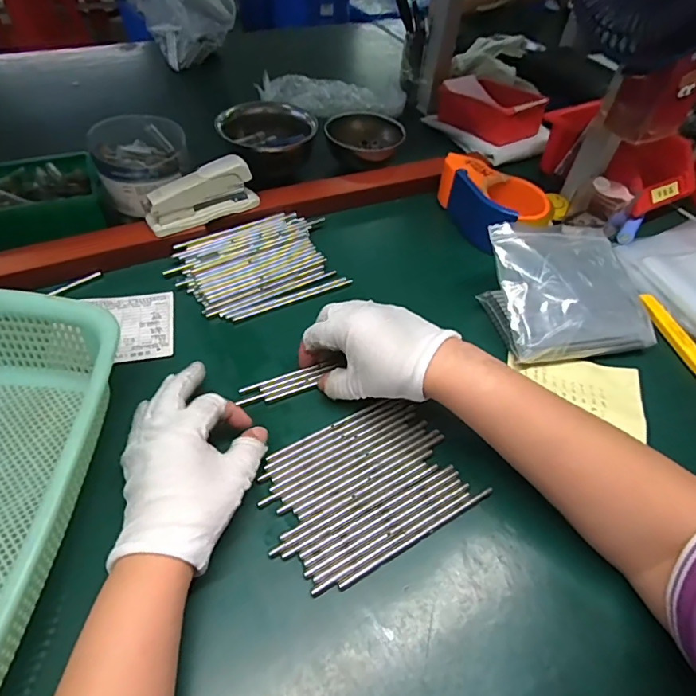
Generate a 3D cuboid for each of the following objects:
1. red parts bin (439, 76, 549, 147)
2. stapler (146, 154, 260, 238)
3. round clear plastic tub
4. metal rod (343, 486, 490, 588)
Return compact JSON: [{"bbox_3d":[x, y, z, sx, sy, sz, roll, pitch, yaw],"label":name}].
[{"bbox_3d":[0.217,-0.378,0.737,0.099,0.056,0.154,-27,57,-26],"label":"red parts bin"},{"bbox_3d":[-0.159,-0.164,0.515,0.120,0.059,0.030,-25,57,-25],"label":"stapler"},{"bbox_3d":[-0.225,-0.199,0.532,0.104,0.084,0.102,-33,60,-30],"label":"round clear plastic tub"},{"bbox_3d":[0.052,0.134,0.337,0.133,0.005,0.005,-22,55,-23],"label":"metal rod"}]

